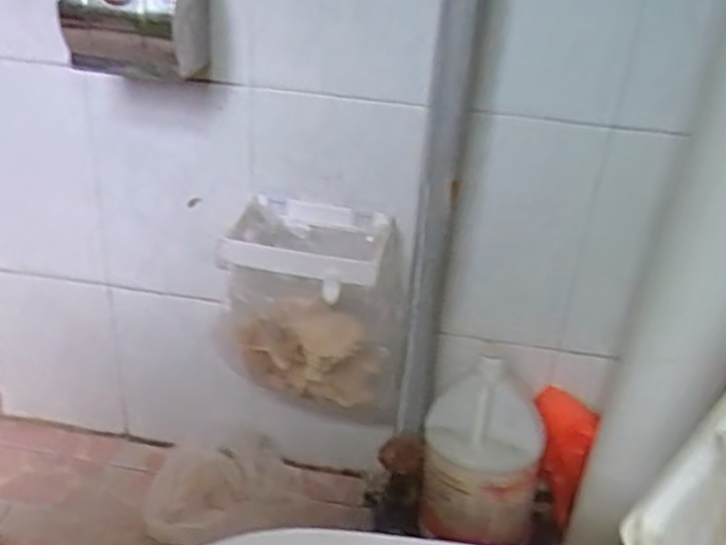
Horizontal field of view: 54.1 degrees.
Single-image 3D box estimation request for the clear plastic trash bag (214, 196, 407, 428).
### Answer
[{"bbox_3d":[-0.059,0.041,0.929,0.229,0.218,0.132,8,32,6],"label":"clear plastic trash bag"}]

